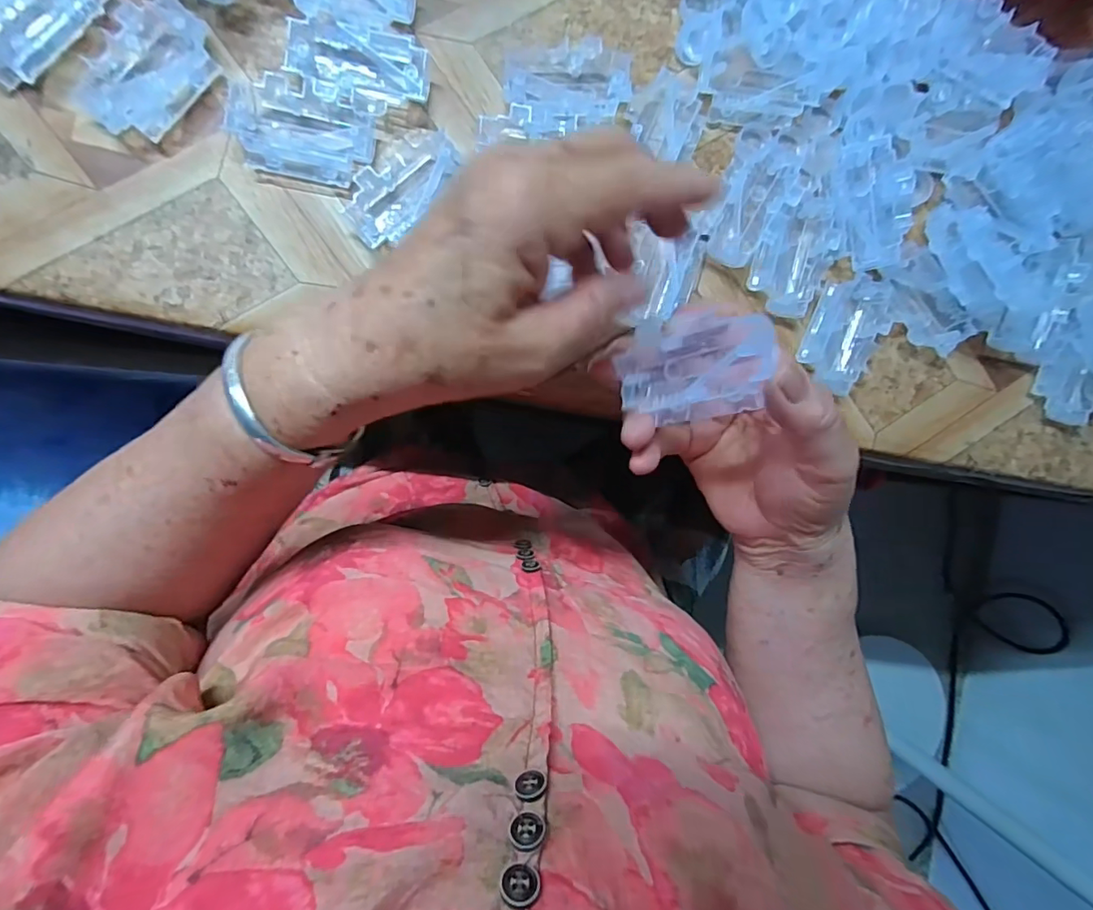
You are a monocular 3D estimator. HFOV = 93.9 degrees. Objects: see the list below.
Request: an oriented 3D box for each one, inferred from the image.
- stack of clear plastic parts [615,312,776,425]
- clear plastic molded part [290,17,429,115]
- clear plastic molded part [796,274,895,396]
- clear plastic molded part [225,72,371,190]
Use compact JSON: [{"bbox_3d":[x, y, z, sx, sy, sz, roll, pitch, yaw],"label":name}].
[{"bbox_3d":[0.061,-0.037,0.219,0.018,0.067,0.043,-5,102,-42],"label":"stack of clear plastic parts"},{"bbox_3d":[-0.095,-0.197,0.262,0.067,0.014,0.040,4,93,-8],"label":"clear plastic molded part"},{"bbox_3d":[0.180,-0.072,0.307,0.043,0.013,0.069,18,91,-8],"label":"clear plastic molded part"},{"bbox_3d":[-0.125,-0.164,0.260,0.070,0.012,0.041,9,92,-8],"label":"clear plastic molded part"}]

